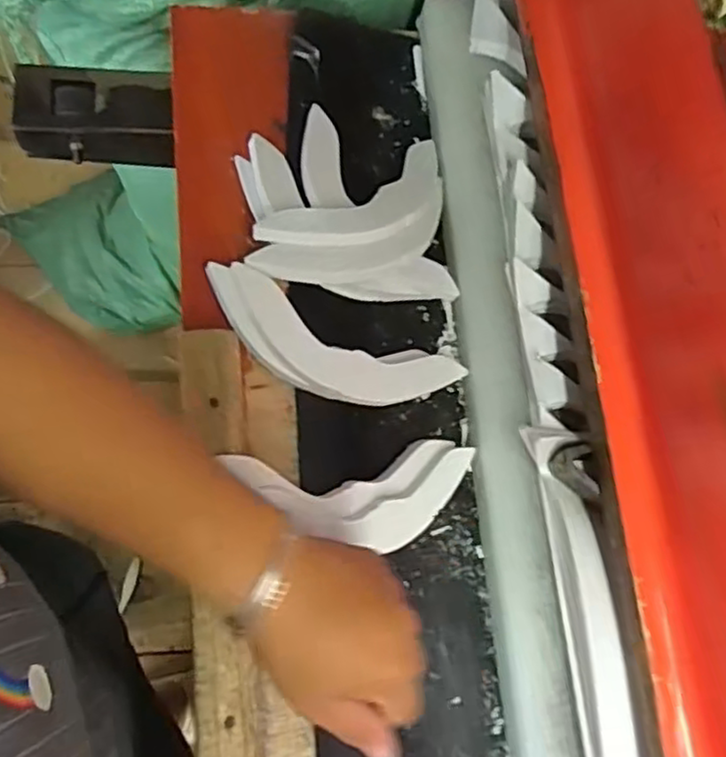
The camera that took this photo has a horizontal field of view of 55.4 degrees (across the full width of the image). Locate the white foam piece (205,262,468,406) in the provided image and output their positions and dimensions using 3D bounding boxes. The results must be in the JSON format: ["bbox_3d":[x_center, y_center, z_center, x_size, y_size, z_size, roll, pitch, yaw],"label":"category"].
[{"bbox_3d":[-0.027,-0.022,0.513,0.194,0.032,0.063,20,77,3],"label":"white foam piece"}]

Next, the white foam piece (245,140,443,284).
[{"bbox_3d":[0.003,-0.123,0.541,0.189,0.022,0.085,-31,79,-23],"label":"white foam piece"}]

